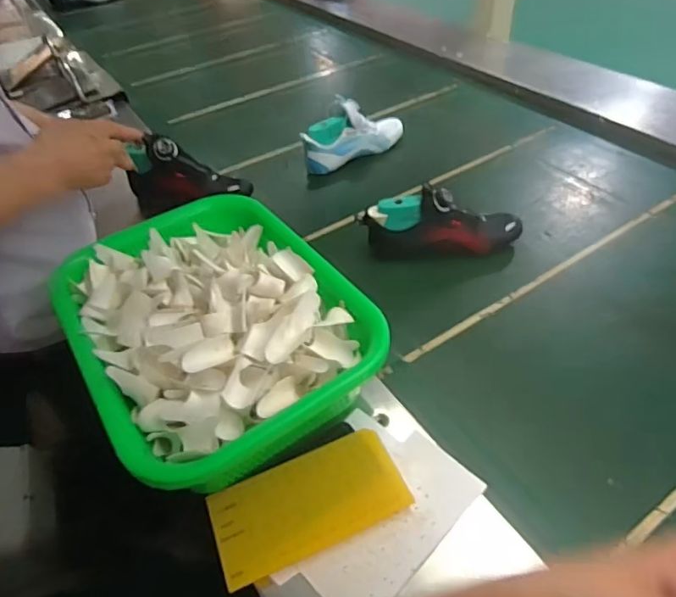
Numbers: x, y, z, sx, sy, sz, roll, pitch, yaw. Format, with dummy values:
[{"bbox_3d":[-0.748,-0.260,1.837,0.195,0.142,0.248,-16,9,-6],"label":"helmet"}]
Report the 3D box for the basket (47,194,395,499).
[{"bbox_3d":[-0.154,0.035,0.626,0.296,0.121,0.398,-28,48,-24],"label":"basket"}]

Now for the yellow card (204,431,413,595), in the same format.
[{"bbox_3d":[-0.031,0.208,0.525,0.192,0.011,0.099,-20,52,-16],"label":"yellow card"}]

